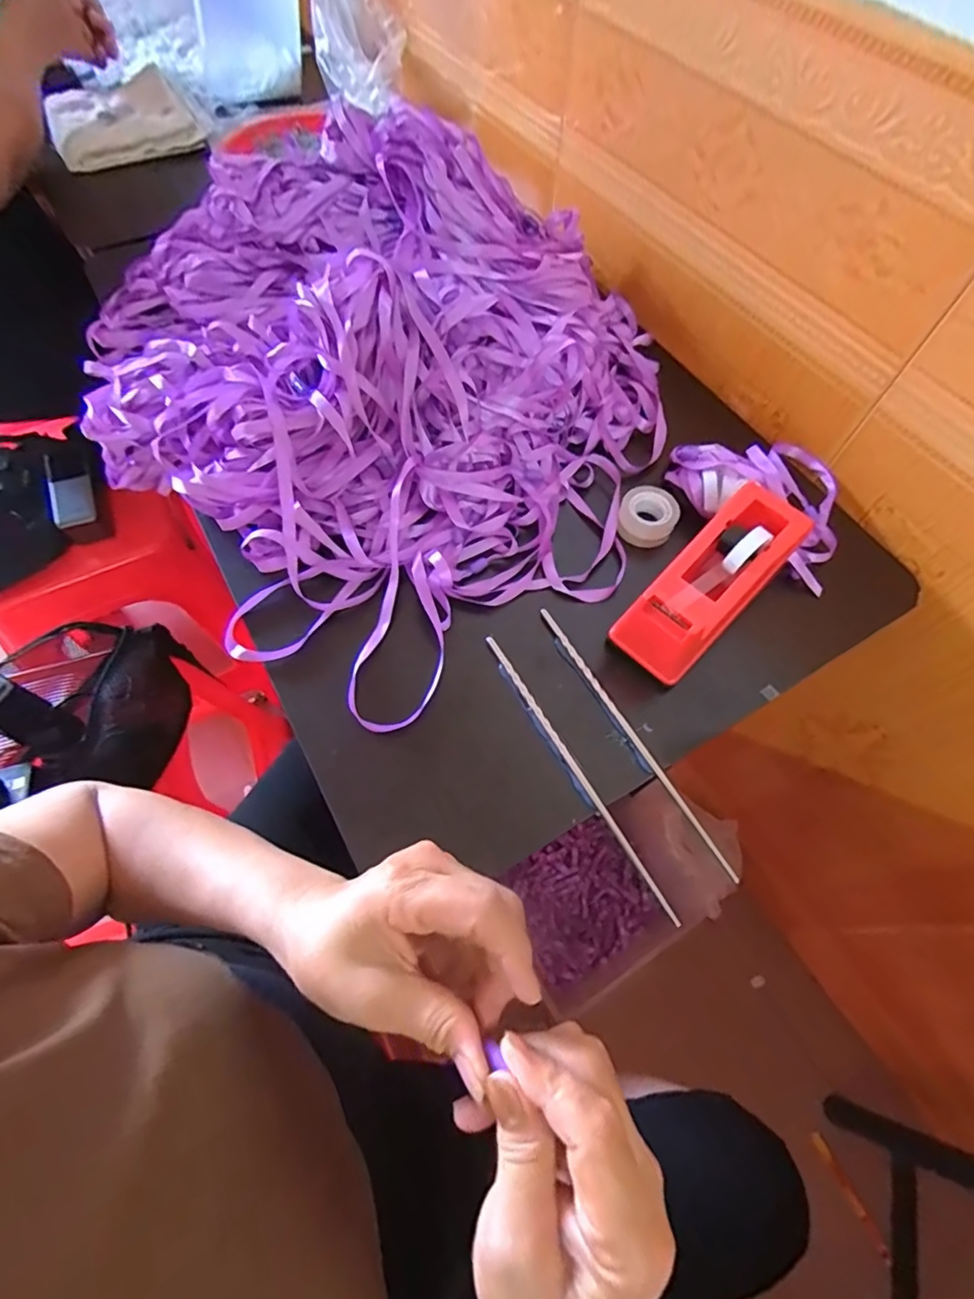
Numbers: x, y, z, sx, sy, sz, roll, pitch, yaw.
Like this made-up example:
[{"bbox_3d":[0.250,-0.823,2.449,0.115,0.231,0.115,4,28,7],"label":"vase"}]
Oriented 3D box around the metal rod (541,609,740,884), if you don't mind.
[{"bbox_3d":[0.097,0.053,0.389,0.007,0.004,0.208,-27,69,-14],"label":"metal rod"}]

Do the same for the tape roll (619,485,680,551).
[{"bbox_3d":[0.135,-0.113,0.468,0.046,0.025,0.047,1,65,-2],"label":"tape roll"}]

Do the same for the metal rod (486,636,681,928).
[{"bbox_3d":[0.060,0.081,0.379,0.006,0.010,0.224,-28,69,-15],"label":"metal rod"}]

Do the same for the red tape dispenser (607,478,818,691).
[{"bbox_3d":[0.162,-0.046,0.405,0.157,0.070,0.062,-41,73,-19],"label":"red tape dispenser"}]

